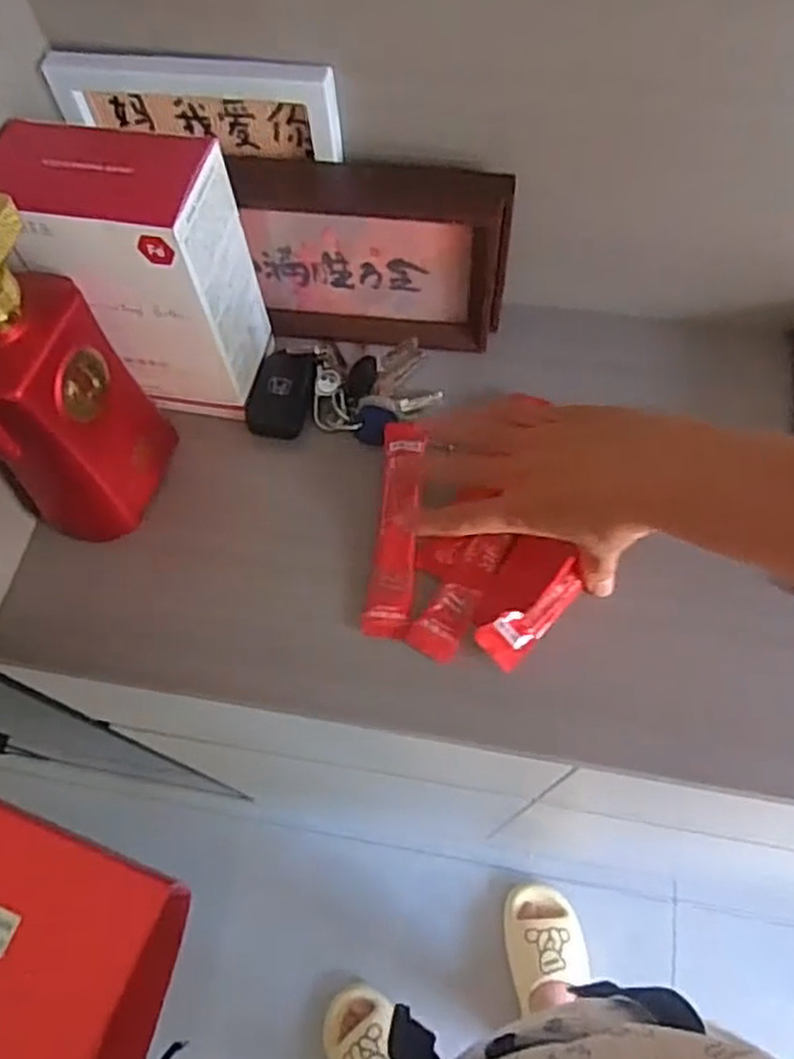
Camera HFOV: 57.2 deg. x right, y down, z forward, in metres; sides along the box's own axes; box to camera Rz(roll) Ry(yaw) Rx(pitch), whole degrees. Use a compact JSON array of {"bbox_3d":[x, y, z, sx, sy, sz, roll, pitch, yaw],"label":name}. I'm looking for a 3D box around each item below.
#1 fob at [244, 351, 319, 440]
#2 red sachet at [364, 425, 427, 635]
[{"bbox_3d":[-0.080,-0.097,0.514,0.039,0.019,0.066,11,66,8],"label":"fob"},{"bbox_3d":[0.000,-0.003,0.471,0.028,0.009,0.147,4,69,5],"label":"red sachet"}]

